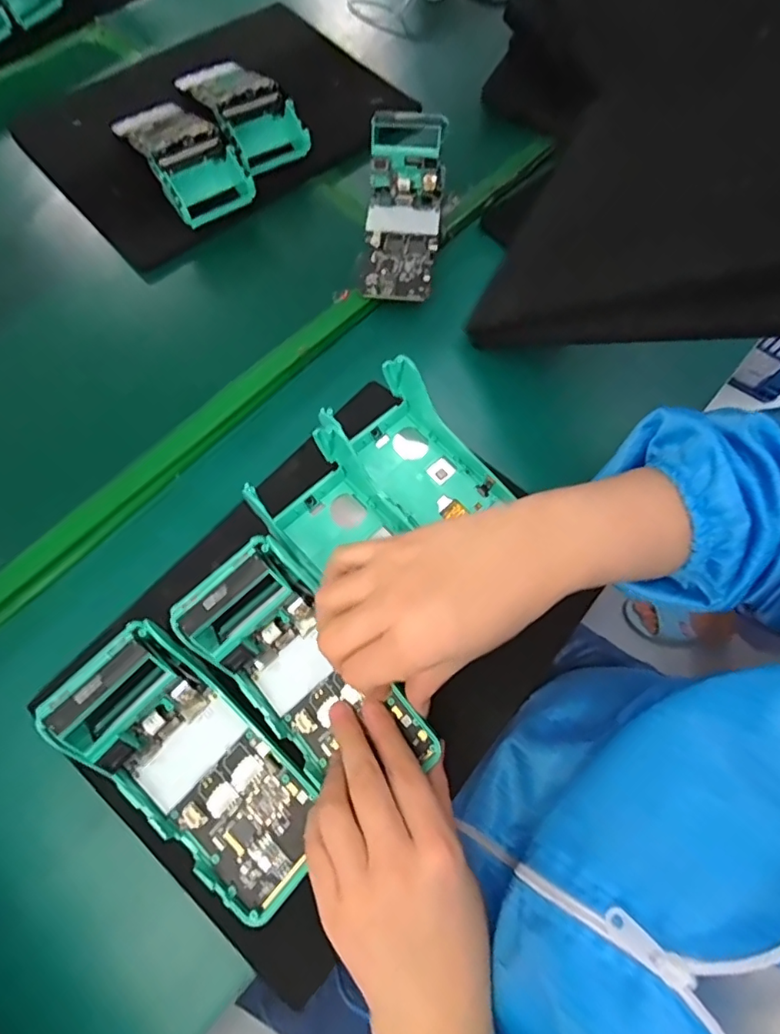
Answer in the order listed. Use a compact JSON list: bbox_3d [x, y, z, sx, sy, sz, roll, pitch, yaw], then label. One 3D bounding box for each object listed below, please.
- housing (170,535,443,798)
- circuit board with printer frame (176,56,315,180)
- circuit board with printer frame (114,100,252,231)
[{"bbox_3d":[-0.049,0.097,0.320,0.075,0.065,0.159,-41,76,-15],"label":"housing"},{"bbox_3d":[-0.147,-0.403,0.516,0.072,0.052,0.172,-29,73,-11],"label":"circuit board with printer frame"},{"bbox_3d":[-0.195,-0.340,0.488,0.071,0.049,0.169,-32,74,-12],"label":"circuit board with printer frame"}]

